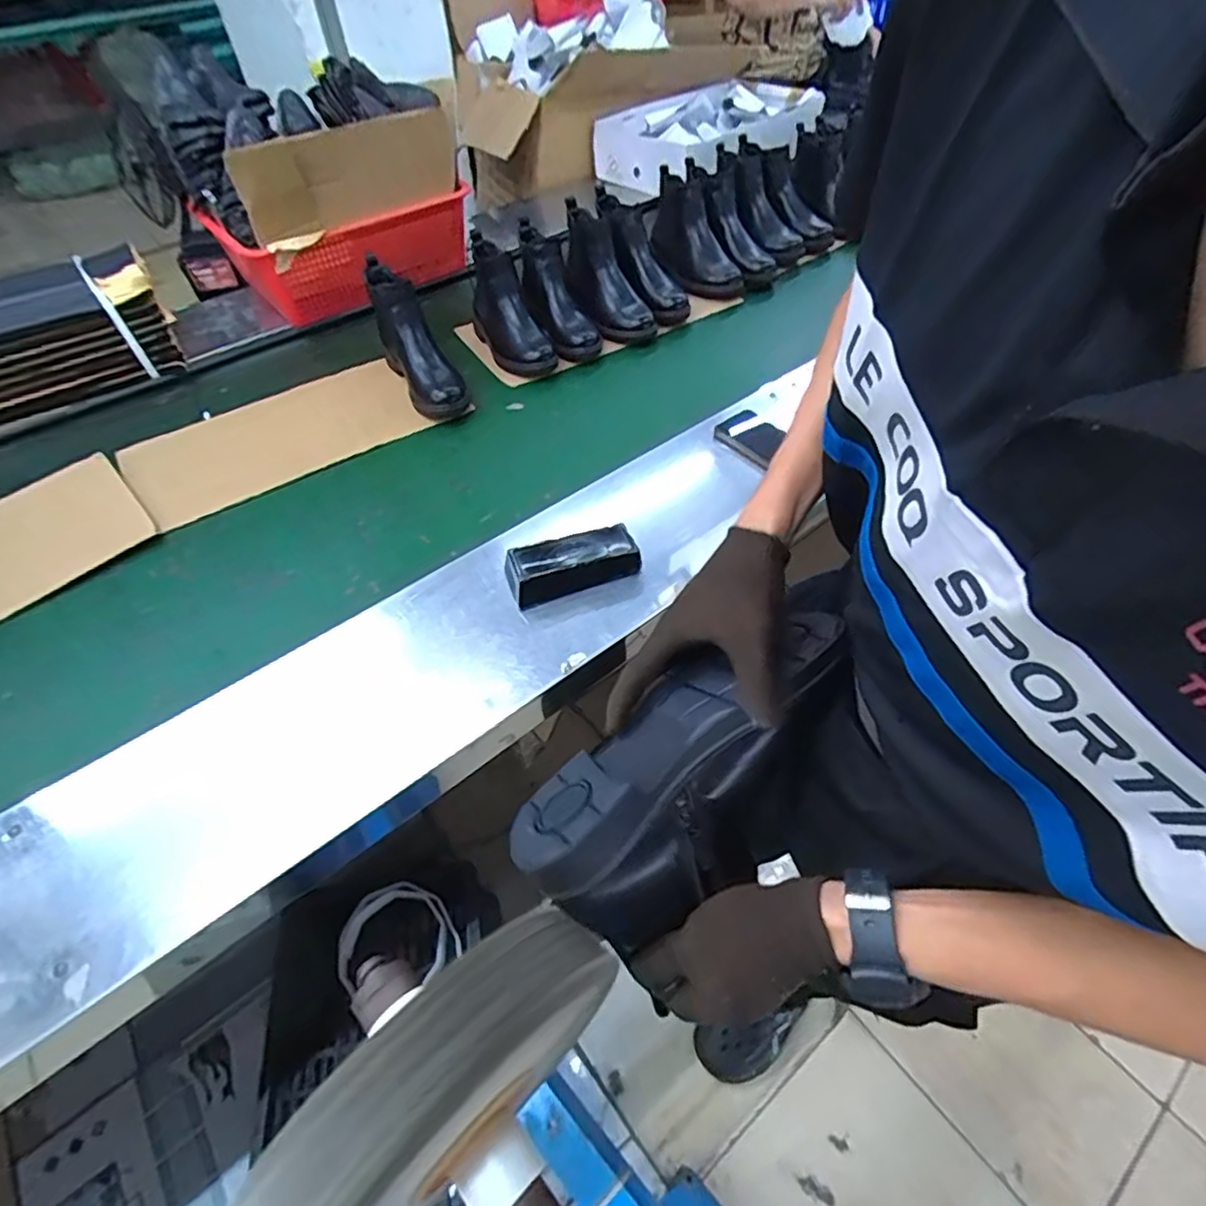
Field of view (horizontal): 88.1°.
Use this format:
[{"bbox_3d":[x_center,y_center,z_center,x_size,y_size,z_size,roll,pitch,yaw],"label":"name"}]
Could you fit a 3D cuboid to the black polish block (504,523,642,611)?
[{"bbox_3d":[-0.037,-0.046,0.763,0.158,0.054,0.063,-14,47,-11],"label":"black polish block"}]

